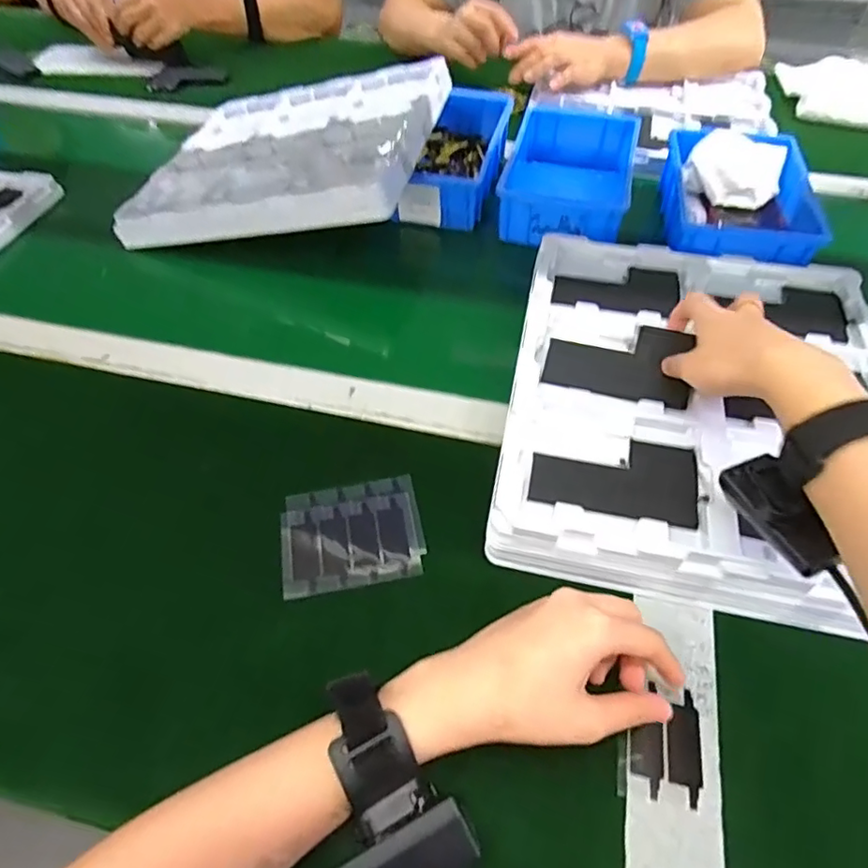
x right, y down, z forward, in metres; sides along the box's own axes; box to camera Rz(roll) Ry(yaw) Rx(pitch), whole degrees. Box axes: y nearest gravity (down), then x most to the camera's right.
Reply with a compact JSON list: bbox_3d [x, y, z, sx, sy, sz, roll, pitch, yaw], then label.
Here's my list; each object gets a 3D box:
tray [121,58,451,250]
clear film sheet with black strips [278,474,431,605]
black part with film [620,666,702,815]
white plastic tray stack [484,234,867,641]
[{"bbox_3d":[-0.157,-0.313,0.615,0.311,0.031,0.289,2,54,19],"label":"tray"},{"bbox_3d":[-0.058,0.071,0.398,0.097,0.004,0.076,-9,55,-7],"label":"clear film sheet with black strips"},{"bbox_3d":[0.131,0.175,0.323,0.044,0.004,0.066,11,56,10],"label":"black part with film"},{"bbox_3d":[0.198,-0.028,0.432,0.267,0.048,0.319,11,56,10],"label":"white plastic tray stack"}]

